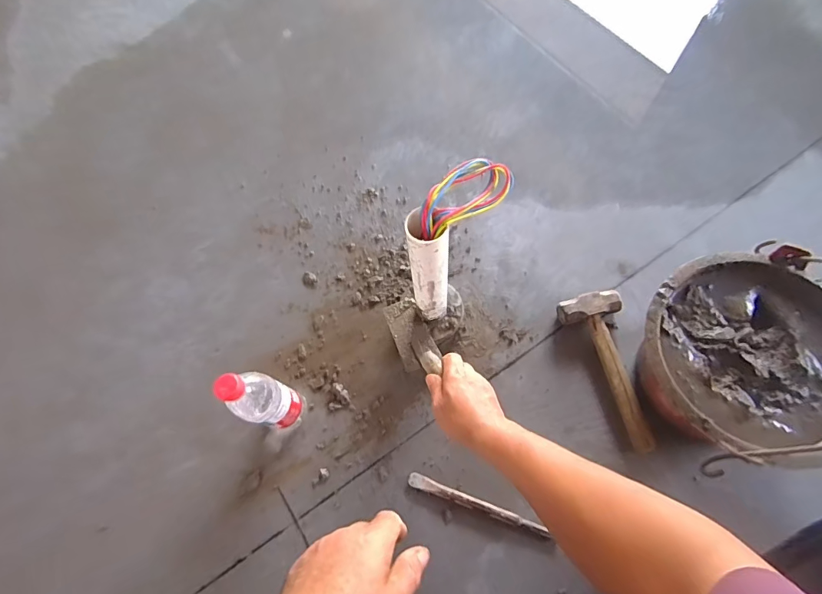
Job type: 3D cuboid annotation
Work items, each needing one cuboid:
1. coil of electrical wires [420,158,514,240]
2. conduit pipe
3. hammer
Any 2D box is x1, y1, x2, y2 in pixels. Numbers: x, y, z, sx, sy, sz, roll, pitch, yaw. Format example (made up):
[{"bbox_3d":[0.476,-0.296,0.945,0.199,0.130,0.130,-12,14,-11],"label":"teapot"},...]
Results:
[{"bbox_3d":[0.063,-0.122,0.510,0.130,0.030,0.054,-32,71,-11],"label":"coil of electrical wires"},{"bbox_3d":[0.025,-0.032,0.610,0.059,0.244,0.055,-1,68,3],"label":"conduit pipe"},{"bbox_3d":[0.330,0.114,0.703,0.099,0.038,0.255,-14,68,-4],"label":"hammer"}]

